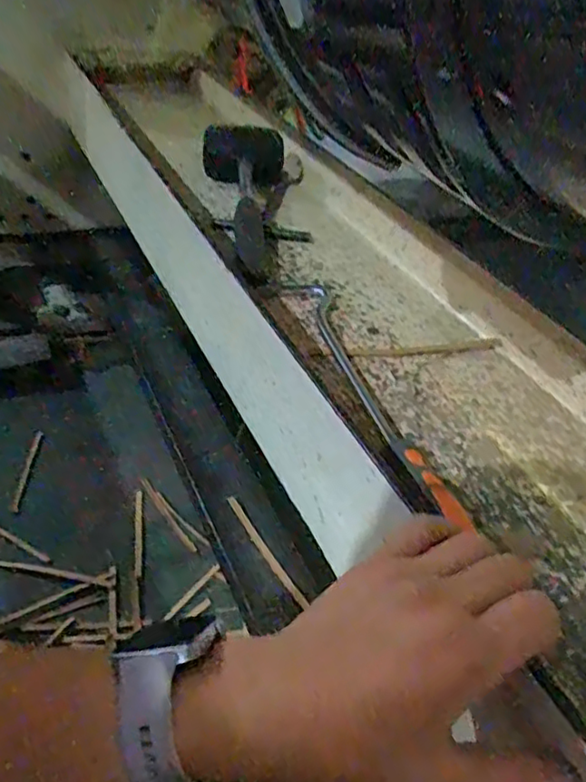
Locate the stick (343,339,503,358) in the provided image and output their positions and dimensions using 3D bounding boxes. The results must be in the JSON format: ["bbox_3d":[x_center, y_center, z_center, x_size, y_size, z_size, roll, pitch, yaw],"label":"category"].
[{"bbox_3d":[0.108,-0.035,0.511,0.127,0.005,0.011,-3,39,-14],"label":"stick"}]

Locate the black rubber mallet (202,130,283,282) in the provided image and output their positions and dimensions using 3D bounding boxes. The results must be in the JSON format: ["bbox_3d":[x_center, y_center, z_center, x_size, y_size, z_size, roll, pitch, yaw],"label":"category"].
[{"bbox_3d":[-0.049,-0.203,0.651,0.086,0.061,0.262,3,38,-6],"label":"black rubber mallet"}]

